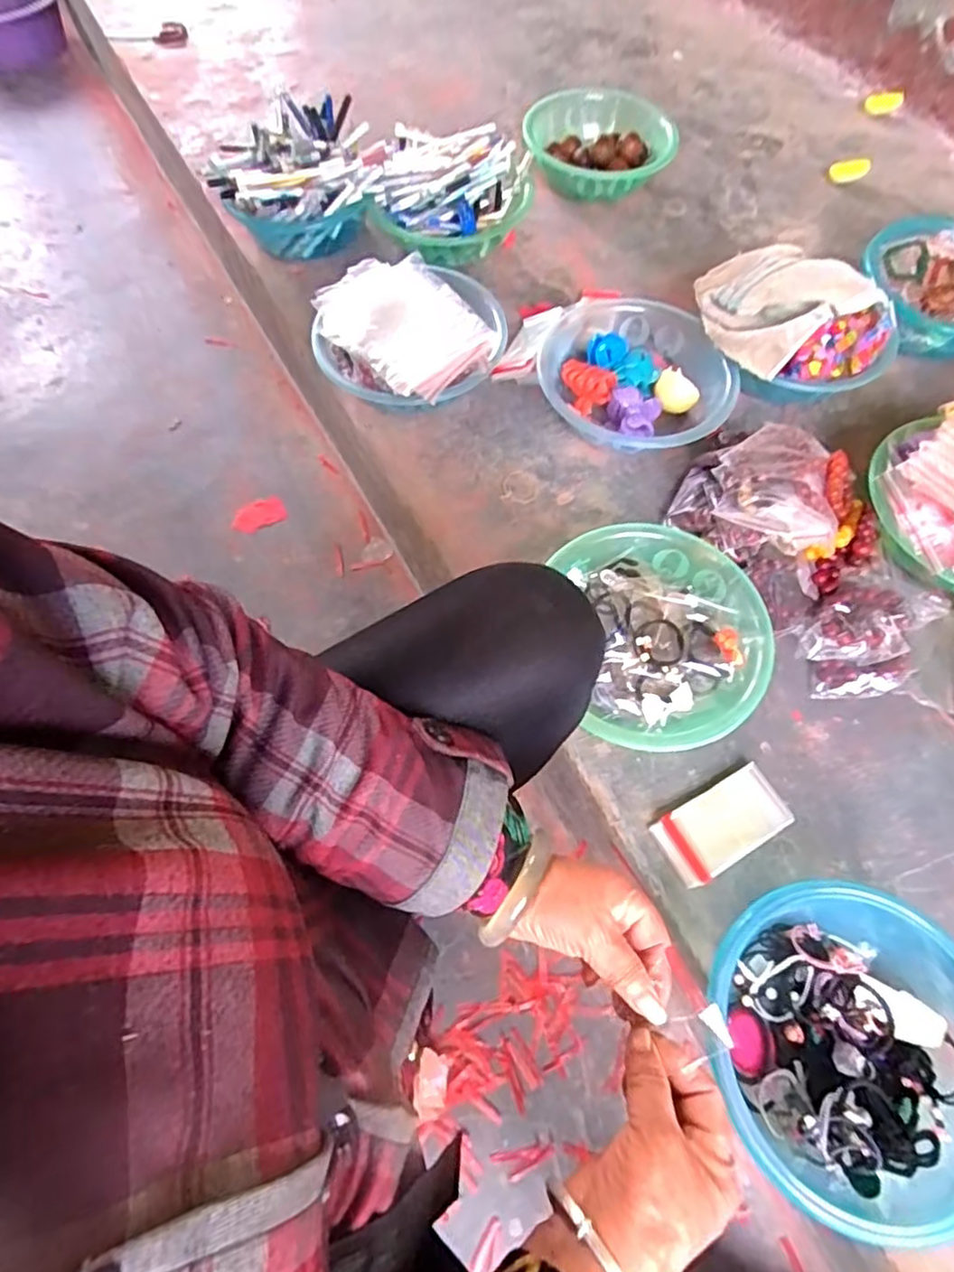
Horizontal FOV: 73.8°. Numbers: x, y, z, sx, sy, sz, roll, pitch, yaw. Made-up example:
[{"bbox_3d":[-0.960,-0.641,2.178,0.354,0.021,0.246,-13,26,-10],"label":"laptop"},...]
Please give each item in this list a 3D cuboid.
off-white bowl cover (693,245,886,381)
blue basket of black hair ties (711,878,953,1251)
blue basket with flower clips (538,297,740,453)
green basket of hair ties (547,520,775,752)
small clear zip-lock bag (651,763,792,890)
[{"bbox_3d":[0.366,-0.424,0.780,0.194,0.049,0.174,-31,70,-14],"label":"off-white bowl cover"},{"bbox_3d":[0.304,0.318,0.510,0.229,0.081,0.225,0,66,-1],"label":"blue basket of black hair ties"},{"bbox_3d":[0.195,-0.318,0.805,0.244,0.071,0.226,0,66,-1],"label":"blue basket with flower clips"},{"bbox_3d":[0.193,0.003,0.655,0.217,0.071,0.238,-5,66,-3],"label":"green basket of hair ties"},{"bbox_3d":[0.235,0.181,0.607,0.122,0.015,0.067,-27,69,-12],"label":"small clear zip-lock bag"}]

